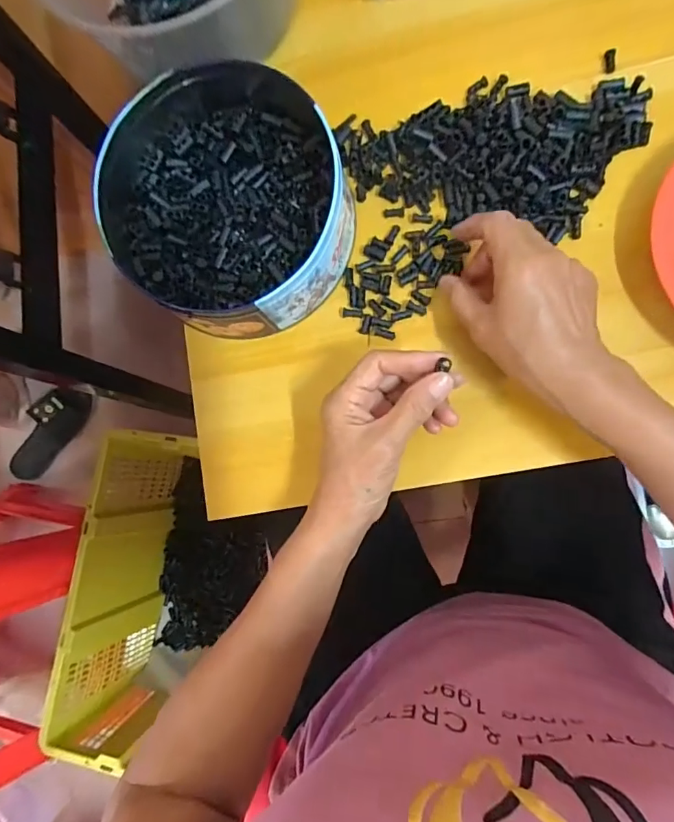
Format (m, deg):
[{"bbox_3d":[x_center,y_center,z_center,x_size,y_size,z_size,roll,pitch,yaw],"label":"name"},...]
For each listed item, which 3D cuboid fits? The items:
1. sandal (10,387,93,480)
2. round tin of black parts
[{"bbox_3d":[-0.605,0.048,0.991,0.047,0.104,0.230,38,104,41],"label":"sandal"},{"bbox_3d":[-0.083,-0.167,0.366,0.192,0.066,0.187,-1,83,9],"label":"round tin of black parts"}]

